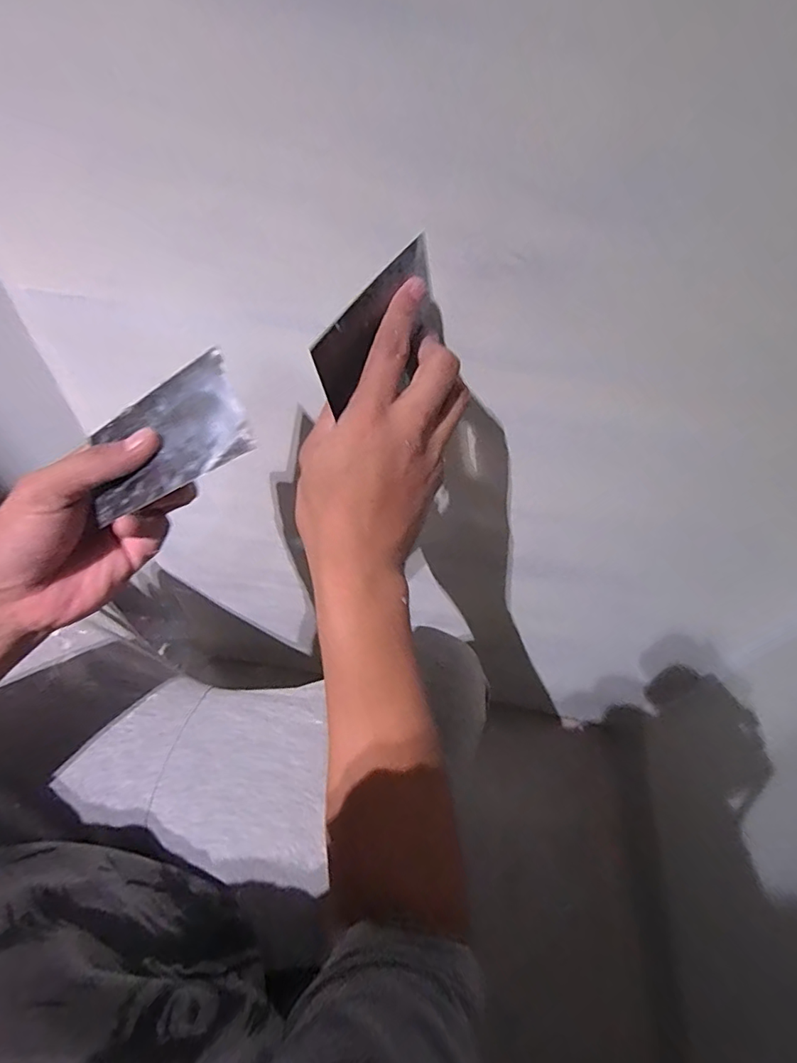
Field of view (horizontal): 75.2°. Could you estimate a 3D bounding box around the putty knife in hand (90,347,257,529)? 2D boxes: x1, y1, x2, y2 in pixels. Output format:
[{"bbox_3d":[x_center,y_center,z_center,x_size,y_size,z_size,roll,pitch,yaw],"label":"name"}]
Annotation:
[{"bbox_3d":[-0.135,-0.056,0.301,0.094,0.004,0.091,-29,58,3],"label":"putty knife in hand"}]

